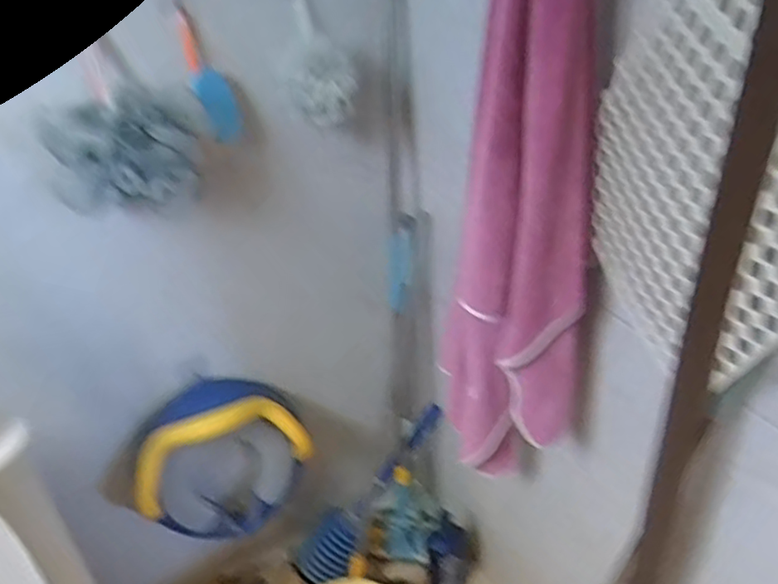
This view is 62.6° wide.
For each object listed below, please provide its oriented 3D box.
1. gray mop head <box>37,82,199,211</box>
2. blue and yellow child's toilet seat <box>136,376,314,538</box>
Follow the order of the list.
[{"bbox_3d":[-0.352,-0.188,0.856,0.186,0.131,0.125,1,30,-10],"label":"gray mop head"},{"bbox_3d":[-0.320,0.328,1.241,0.316,0.299,0.103,-5,32,-20],"label":"blue and yellow child's toilet seat"}]

